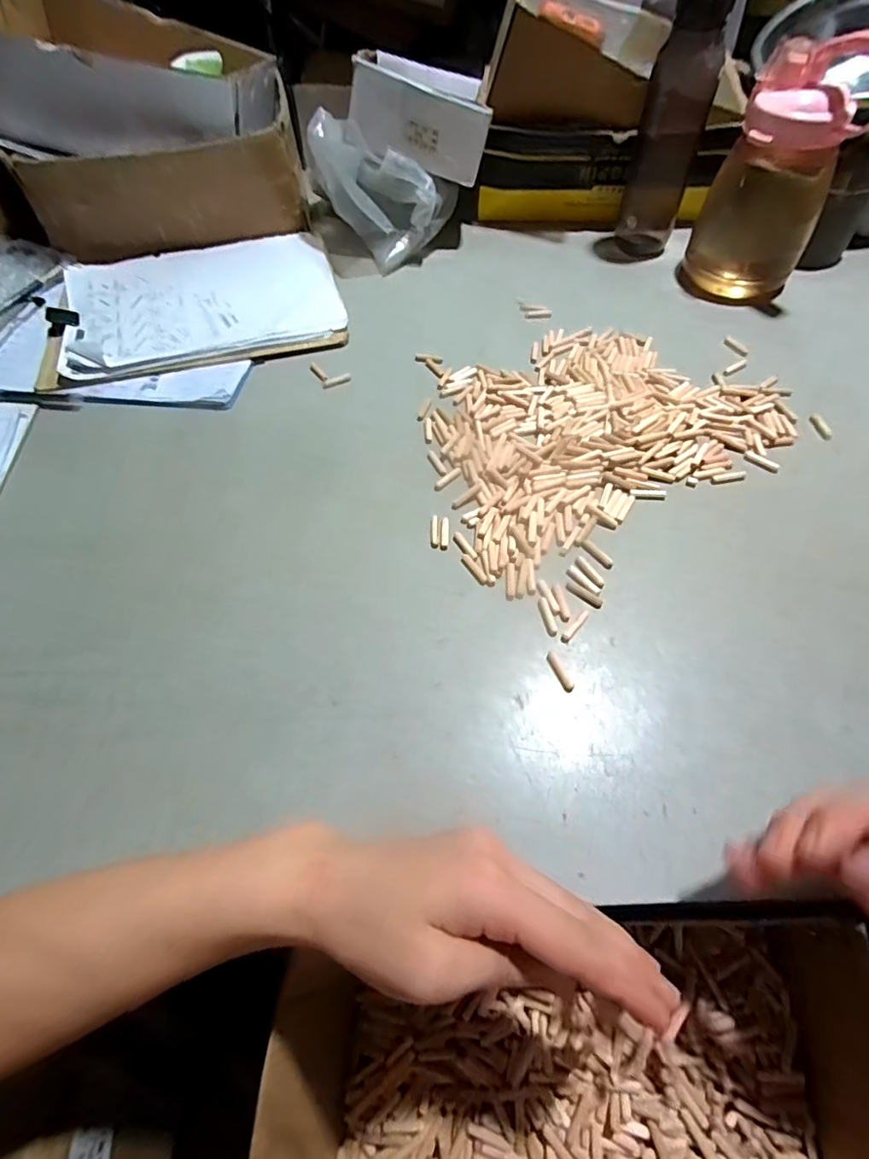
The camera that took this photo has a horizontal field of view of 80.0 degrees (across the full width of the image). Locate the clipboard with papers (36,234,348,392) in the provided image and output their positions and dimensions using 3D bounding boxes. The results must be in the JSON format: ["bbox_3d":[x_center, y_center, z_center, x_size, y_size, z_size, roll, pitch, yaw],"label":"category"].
[{"bbox_3d":[-0.267,-0.317,0.583,0.309,0.019,0.234,-15,61,-6],"label":"clipboard with papers"}]

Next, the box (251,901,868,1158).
[{"bbox_3d":[0.080,0.344,0.311,0.353,0.110,0.210,-6,59,9],"label":"box"}]

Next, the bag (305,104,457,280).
[{"bbox_3d":[-0.061,-0.452,0.609,0.162,0.113,0.098,3,60,4],"label":"bag"}]

